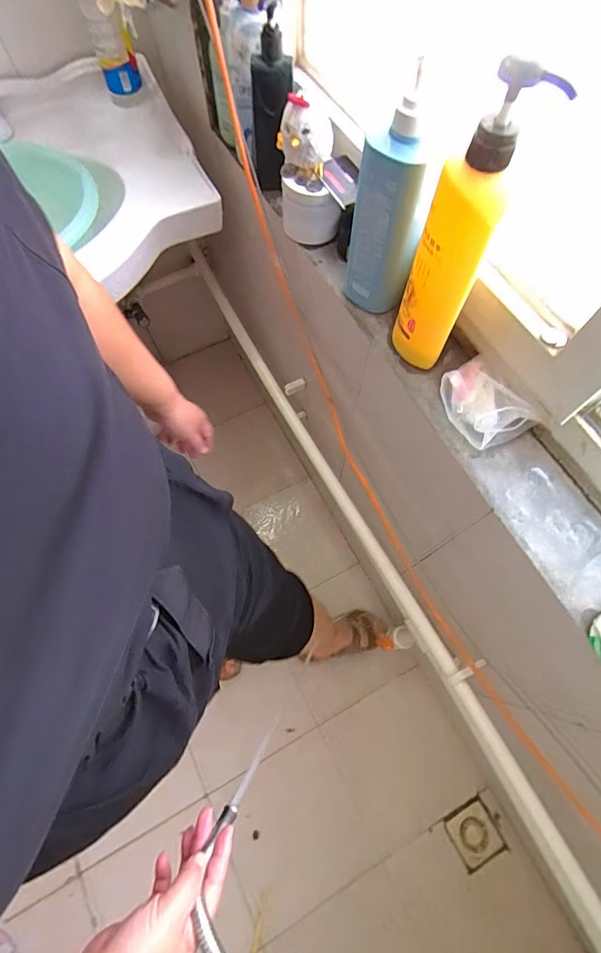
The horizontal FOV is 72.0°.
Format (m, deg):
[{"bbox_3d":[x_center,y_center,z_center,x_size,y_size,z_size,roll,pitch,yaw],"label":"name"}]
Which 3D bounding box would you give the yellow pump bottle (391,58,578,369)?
[{"bbox_3d":[0.140,-0.208,0.386,0.072,0.255,0.058,29,74,12],"label":"yellow pump bottle"}]

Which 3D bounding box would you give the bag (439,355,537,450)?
[{"bbox_3d":[0.202,-0.080,0.465,0.075,0.035,0.097,-35,72,-10],"label":"bag"}]

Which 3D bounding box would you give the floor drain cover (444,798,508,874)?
[{"bbox_3d":[0.405,0.834,0.963,0.103,0.012,0.108,-25,70,-9],"label":"floor drain cover"}]

